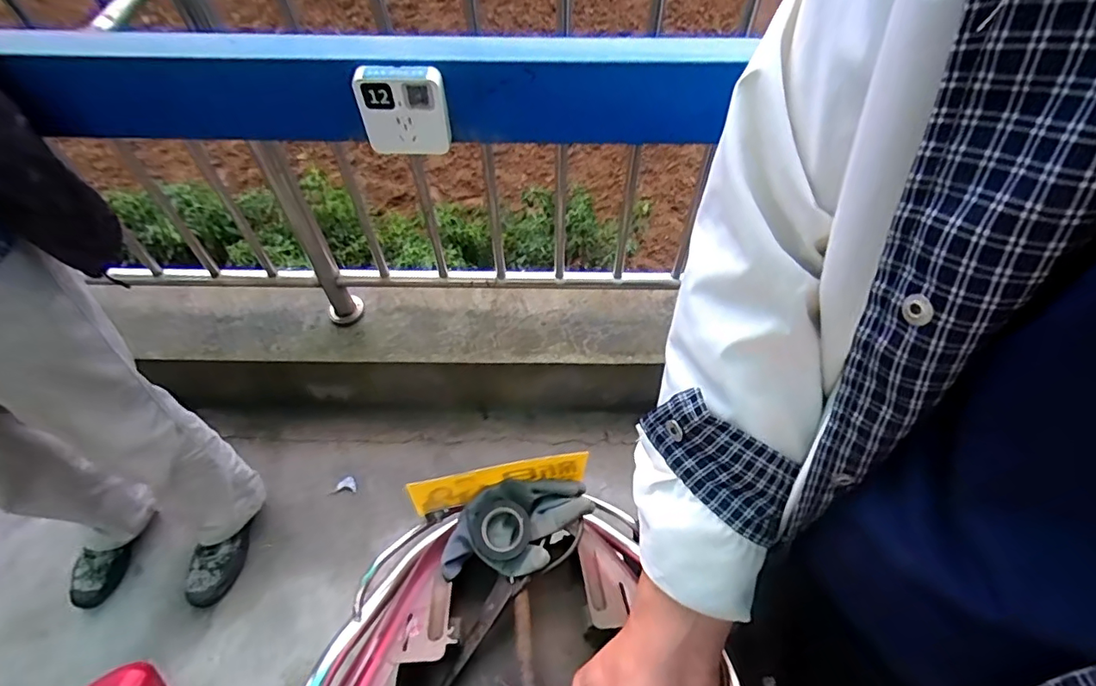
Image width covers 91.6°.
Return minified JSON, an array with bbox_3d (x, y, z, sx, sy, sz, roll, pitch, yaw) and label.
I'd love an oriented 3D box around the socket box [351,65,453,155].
[{"bbox_3d":[-0.154,-0.246,0.574,0.090,0.096,0.022,-3,54,-2],"label":"socket box"}]

